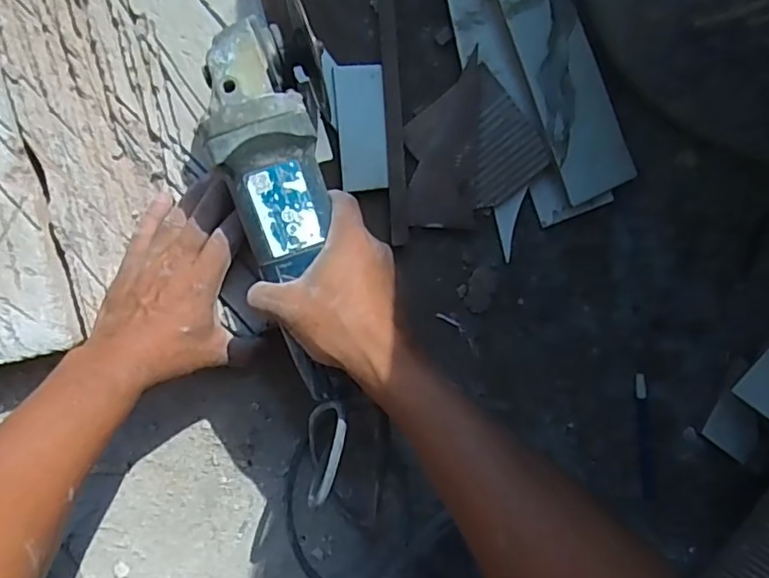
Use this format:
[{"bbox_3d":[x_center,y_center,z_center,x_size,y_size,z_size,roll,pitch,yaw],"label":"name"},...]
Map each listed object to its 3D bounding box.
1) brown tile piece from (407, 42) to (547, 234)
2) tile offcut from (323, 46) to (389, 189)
[{"bbox_3d":[0.071,-0.120,0.525,0.134,0.011,0.110,-40,99,6],"label":"brown tile piece"},{"bbox_3d":[-0.024,-0.147,0.518,0.049,0.010,0.114,-5,95,-8],"label":"tile offcut"}]

